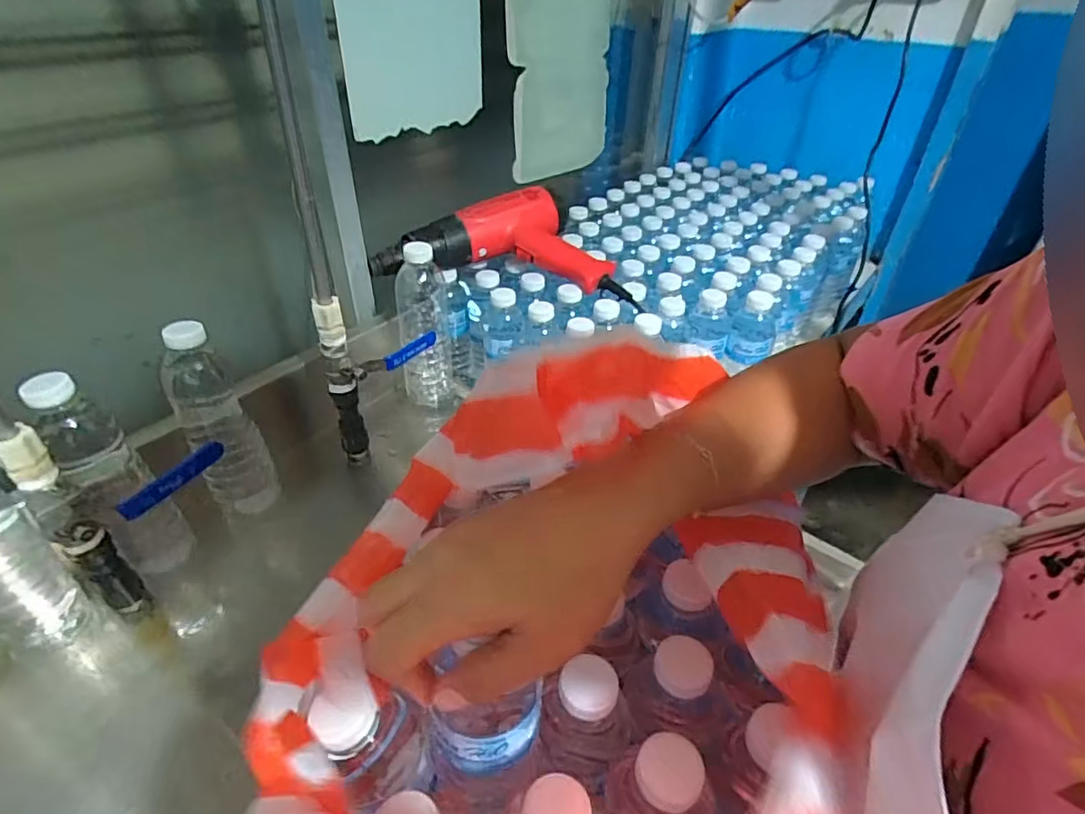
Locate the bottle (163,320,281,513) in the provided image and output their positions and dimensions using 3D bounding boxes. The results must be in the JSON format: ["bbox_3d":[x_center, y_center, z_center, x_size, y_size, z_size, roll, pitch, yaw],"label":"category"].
[{"bbox_3d":[-0.306,0.013,0.545,0.060,0.194,0.060,-22,43,-26],"label":"bottle"}]

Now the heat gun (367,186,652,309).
[{"bbox_3d":[-0.040,-0.215,0.741,0.317,0.081,0.151,5,38,5],"label":"heat gun"}]

